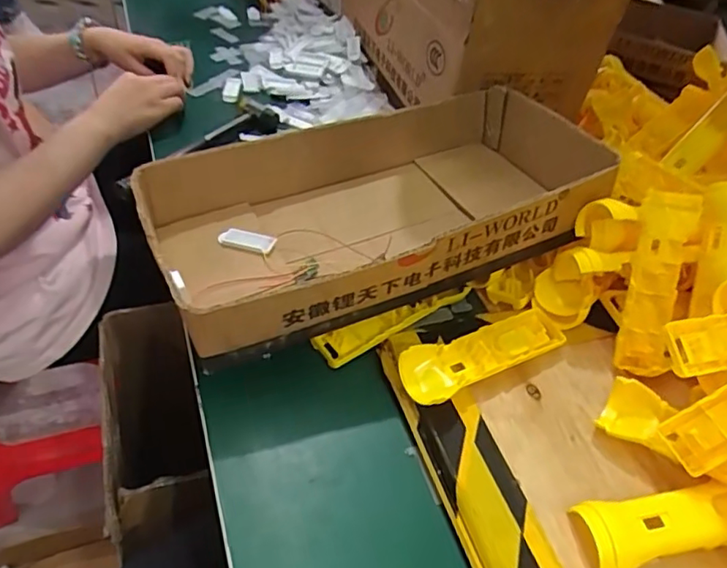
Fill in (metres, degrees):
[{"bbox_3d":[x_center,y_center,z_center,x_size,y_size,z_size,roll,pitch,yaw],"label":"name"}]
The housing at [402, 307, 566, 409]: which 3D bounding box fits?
[{"bbox_3d":[0.108,0.060,0.498,0.165,0.033,0.047,-20,51,-23],"label":"housing"}]

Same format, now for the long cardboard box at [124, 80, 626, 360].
[{"bbox_3d":[0.015,-0.083,0.551,0.409,0.087,0.230,-16,51,-20],"label":"long cardboard box"}]

